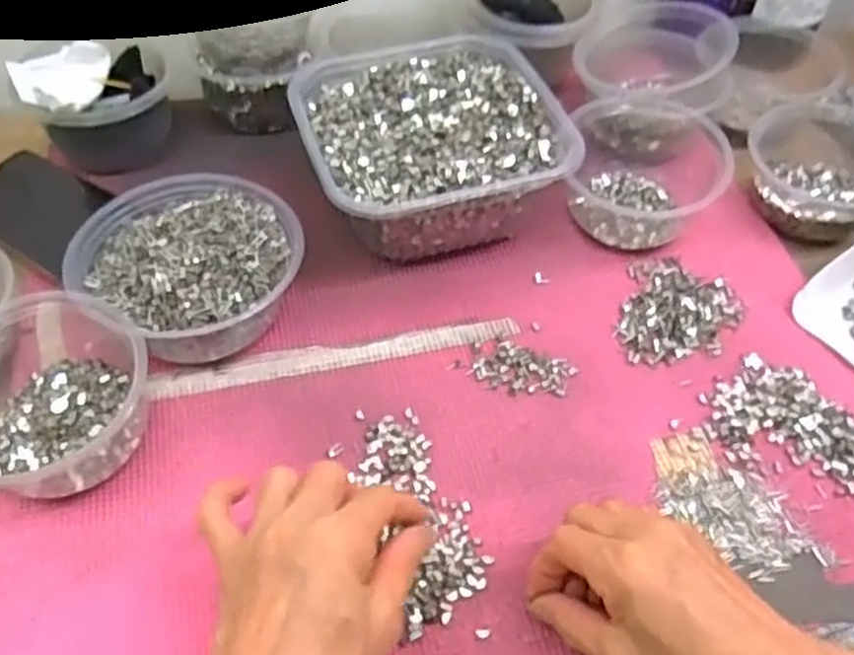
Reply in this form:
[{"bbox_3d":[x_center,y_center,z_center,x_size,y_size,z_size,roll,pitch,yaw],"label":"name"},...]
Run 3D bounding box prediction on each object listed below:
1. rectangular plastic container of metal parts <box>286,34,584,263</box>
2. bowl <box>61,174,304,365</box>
[{"bbox_3d":[-0.001,-0.130,0.557,0.174,0.075,0.181,-16,53,-12],"label":"rectangular plastic container of metal parts"},{"bbox_3d":[-0.149,-0.038,0.489,0.140,0.060,0.127,27,57,20],"label":"bowl"}]

